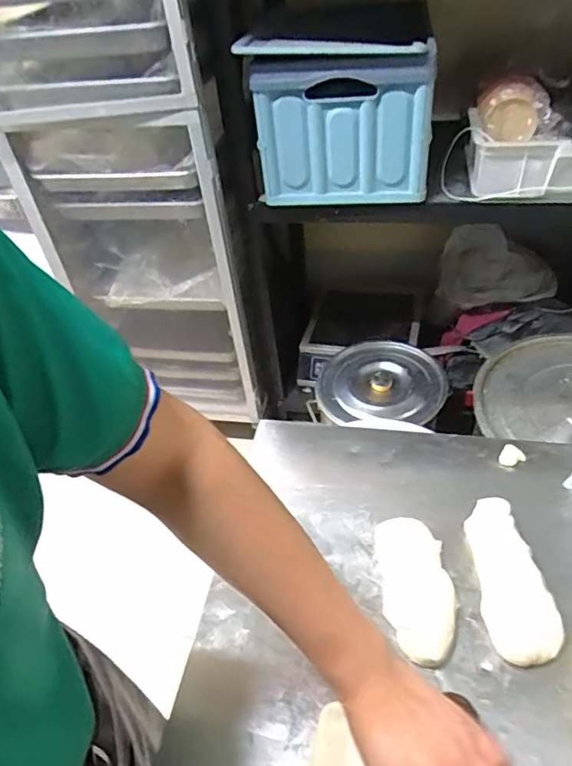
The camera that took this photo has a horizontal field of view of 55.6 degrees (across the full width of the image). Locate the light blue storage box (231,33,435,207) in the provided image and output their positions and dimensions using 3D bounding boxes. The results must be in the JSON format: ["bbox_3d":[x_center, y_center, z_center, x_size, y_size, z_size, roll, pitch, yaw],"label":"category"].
[{"bbox_3d":[0.111,-0.554,1.163,0.379,0.295,0.189,1,45,9],"label":"light blue storage box"}]

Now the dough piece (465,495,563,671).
[{"bbox_3d":[0.207,0.181,0.509,0.058,0.021,0.151,-6,44,2],"label":"dough piece"}]

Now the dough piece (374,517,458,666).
[{"bbox_3d":[0.124,0.193,0.521,0.063,0.028,0.141,-3,44,5],"label":"dough piece"}]

